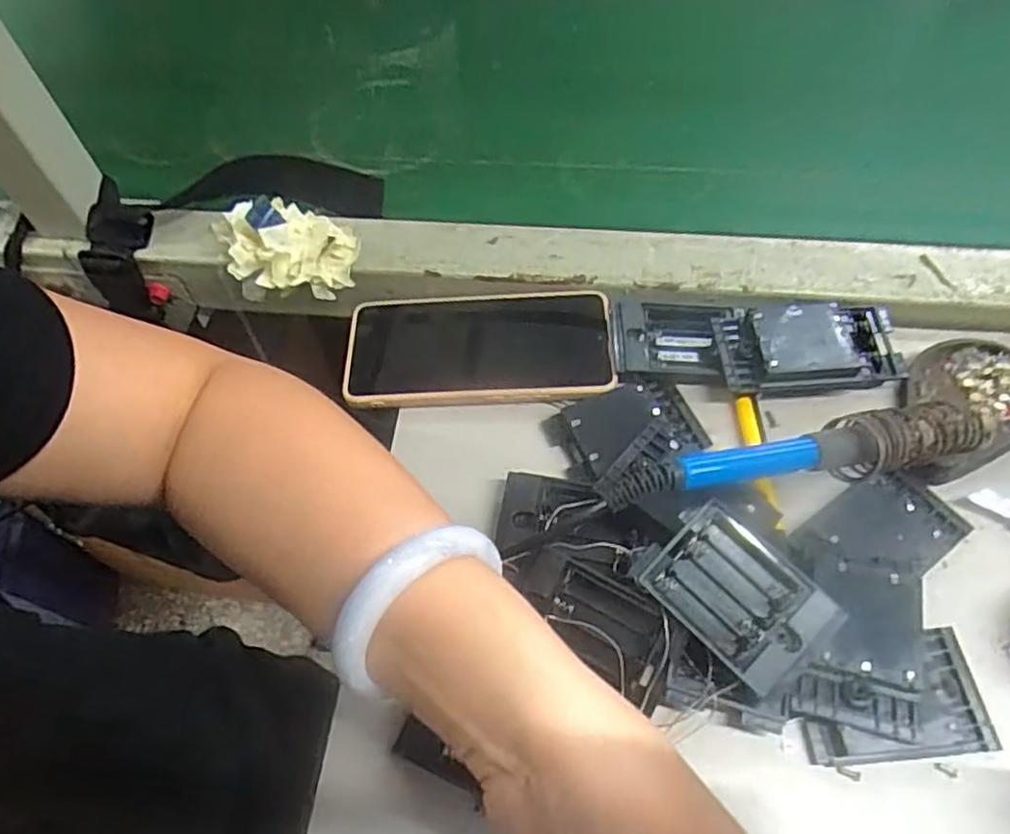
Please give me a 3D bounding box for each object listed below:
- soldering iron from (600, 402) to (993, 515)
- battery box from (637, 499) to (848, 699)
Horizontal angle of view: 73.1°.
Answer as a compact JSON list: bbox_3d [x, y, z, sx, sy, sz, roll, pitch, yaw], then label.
[{"bbox_3d":[0.134,0.016,0.292,0.200,0.021,0.025,-7,59,-17],"label":"soldering iron"},{"bbox_3d":[0.108,0.083,0.315,0.054,0.023,0.076,-41,65,-20],"label":"battery box"}]

